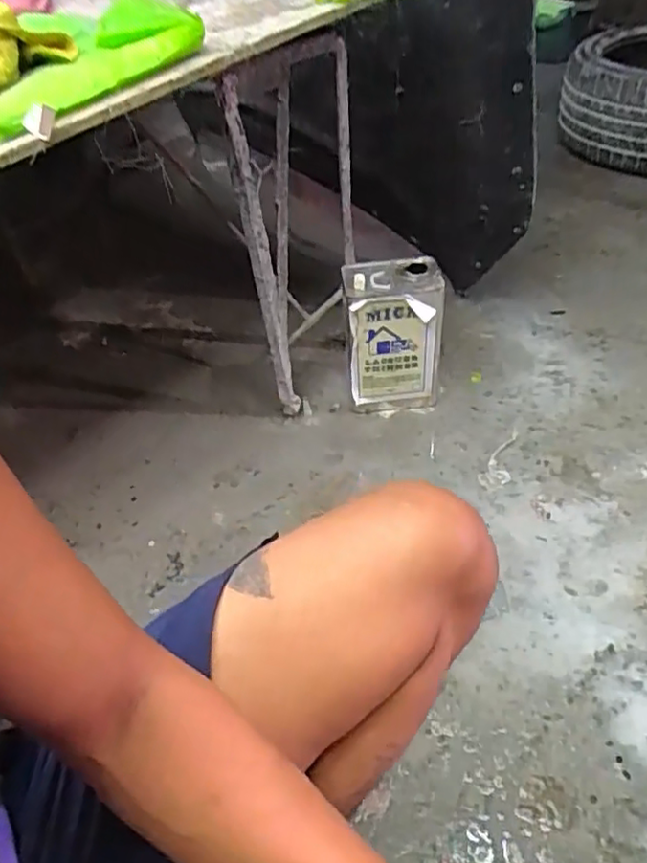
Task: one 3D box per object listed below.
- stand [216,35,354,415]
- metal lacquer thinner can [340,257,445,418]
[{"bbox_3d":[-0.028,-0.307,1.022,0.160,0.537,0.235,-3,43,4],"label":"stand"},{"bbox_3d":[0.121,-0.154,1.087,0.155,0.249,0.100,-5,43,2],"label":"metal lacquer thinner can"}]

